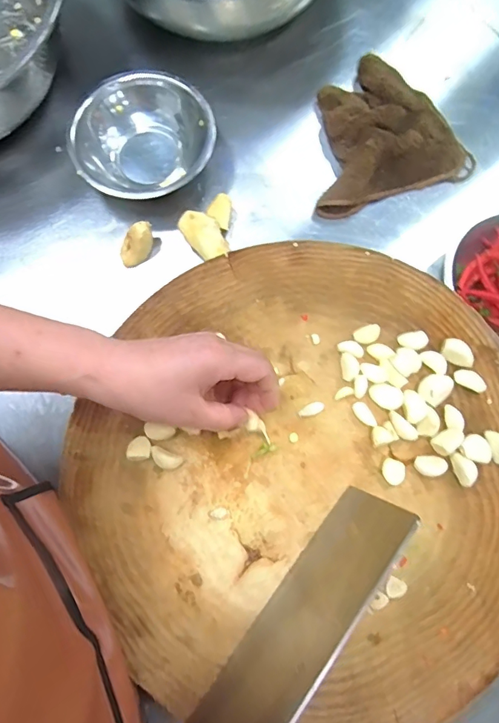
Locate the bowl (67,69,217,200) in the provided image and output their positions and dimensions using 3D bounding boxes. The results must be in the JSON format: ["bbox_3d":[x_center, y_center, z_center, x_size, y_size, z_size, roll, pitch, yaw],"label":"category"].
[{"bbox_3d":[-0.122,-0.258,0.527,0.156,0.058,0.149,0,77,1],"label":"bowl"}]

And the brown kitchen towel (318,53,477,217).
[{"bbox_3d":[0.154,-0.284,0.548,0.195,0.041,0.179,-19,78,-3],"label":"brown kitchen towel"}]

